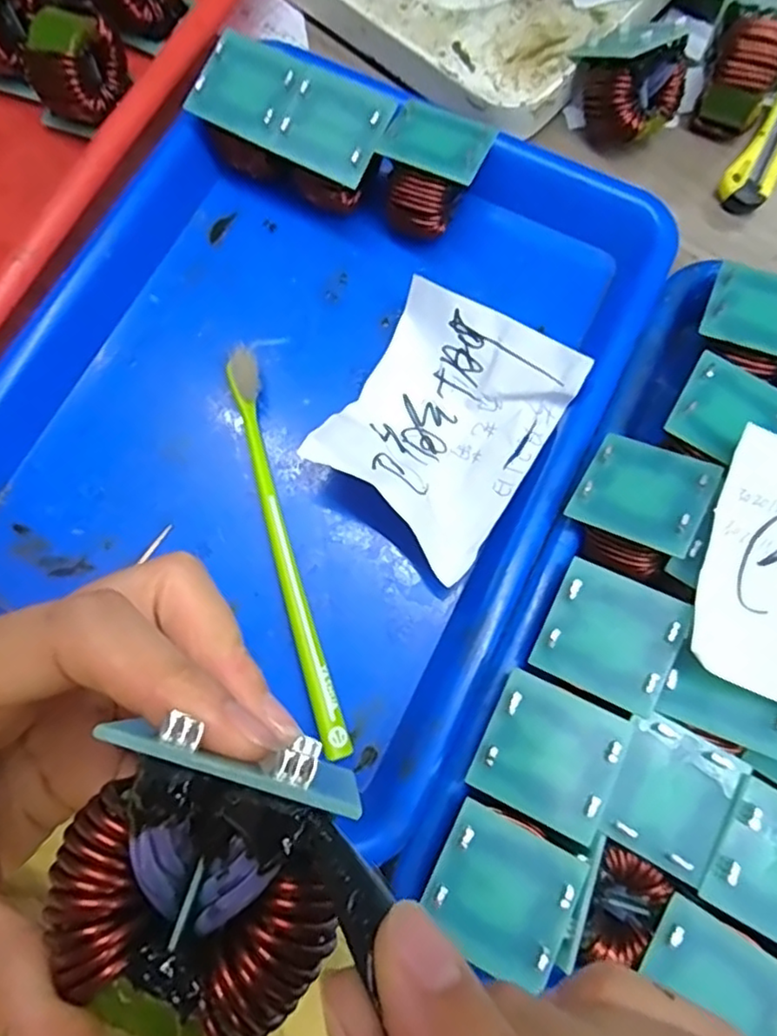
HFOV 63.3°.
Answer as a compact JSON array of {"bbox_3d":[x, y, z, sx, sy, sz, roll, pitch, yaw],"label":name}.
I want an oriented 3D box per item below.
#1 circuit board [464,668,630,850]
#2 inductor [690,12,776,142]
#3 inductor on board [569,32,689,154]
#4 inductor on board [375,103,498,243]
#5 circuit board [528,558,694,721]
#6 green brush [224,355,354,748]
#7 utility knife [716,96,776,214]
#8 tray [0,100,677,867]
[{"bbox_3d":[0.057,0.084,0.223,0.045,0.005,0.044,24,81,15],"label":"circuit board"},{"bbox_3d":[0.183,-0.226,0.328,0.034,0.046,0.036,0,76,0],"label":"inductor"},{"bbox_3d":[0.121,-0.228,0.330,0.041,0.058,0.057,-33,54,-12],"label":"inductor on board"},{"bbox_3d":[0.021,-0.169,0.315,0.048,0.046,0.050,19,77,4],"label":"inductor on board"},{"bbox_3d":[0.083,0.044,0.235,0.046,0.004,0.044,25,91,16],"label":"circuit board"},{"bbox_3d":[-0.046,0.011,0.284,0.013,0.015,0.186,-15,77,-4],"label":"green brush"},{"bbox_3d":[0.213,-0.210,0.346,0.024,0.015,0.110,33,78,7],"label":"utility knife"},{"bbox_3d":[-0.031,-0.071,0.300,0.258,0.036,0.309,25,78,6],"label":"tray"}]

